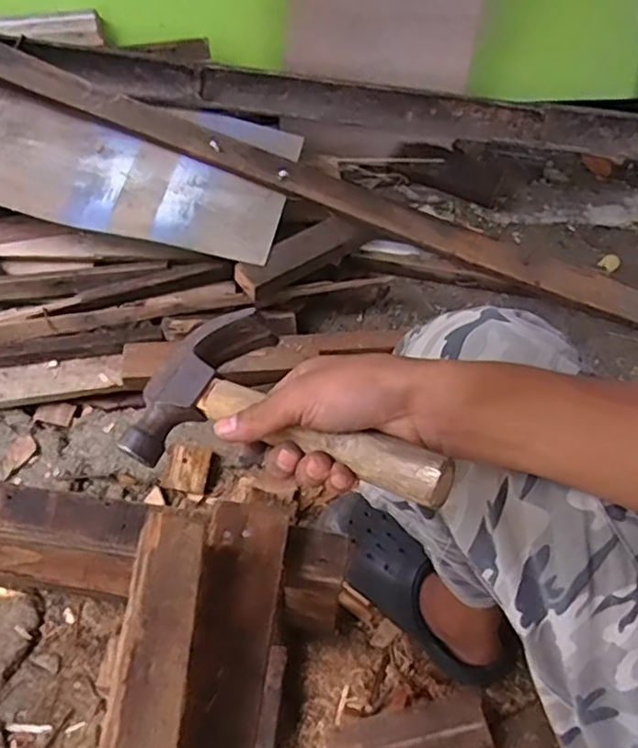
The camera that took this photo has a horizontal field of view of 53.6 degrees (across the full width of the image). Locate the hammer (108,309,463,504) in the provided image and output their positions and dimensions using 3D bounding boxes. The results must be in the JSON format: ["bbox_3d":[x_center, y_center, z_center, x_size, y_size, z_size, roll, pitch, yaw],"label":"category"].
[{"bbox_3d":[-0.018,0.020,0.387,0.220,0.034,0.133,18,58,37],"label":"hammer"}]

